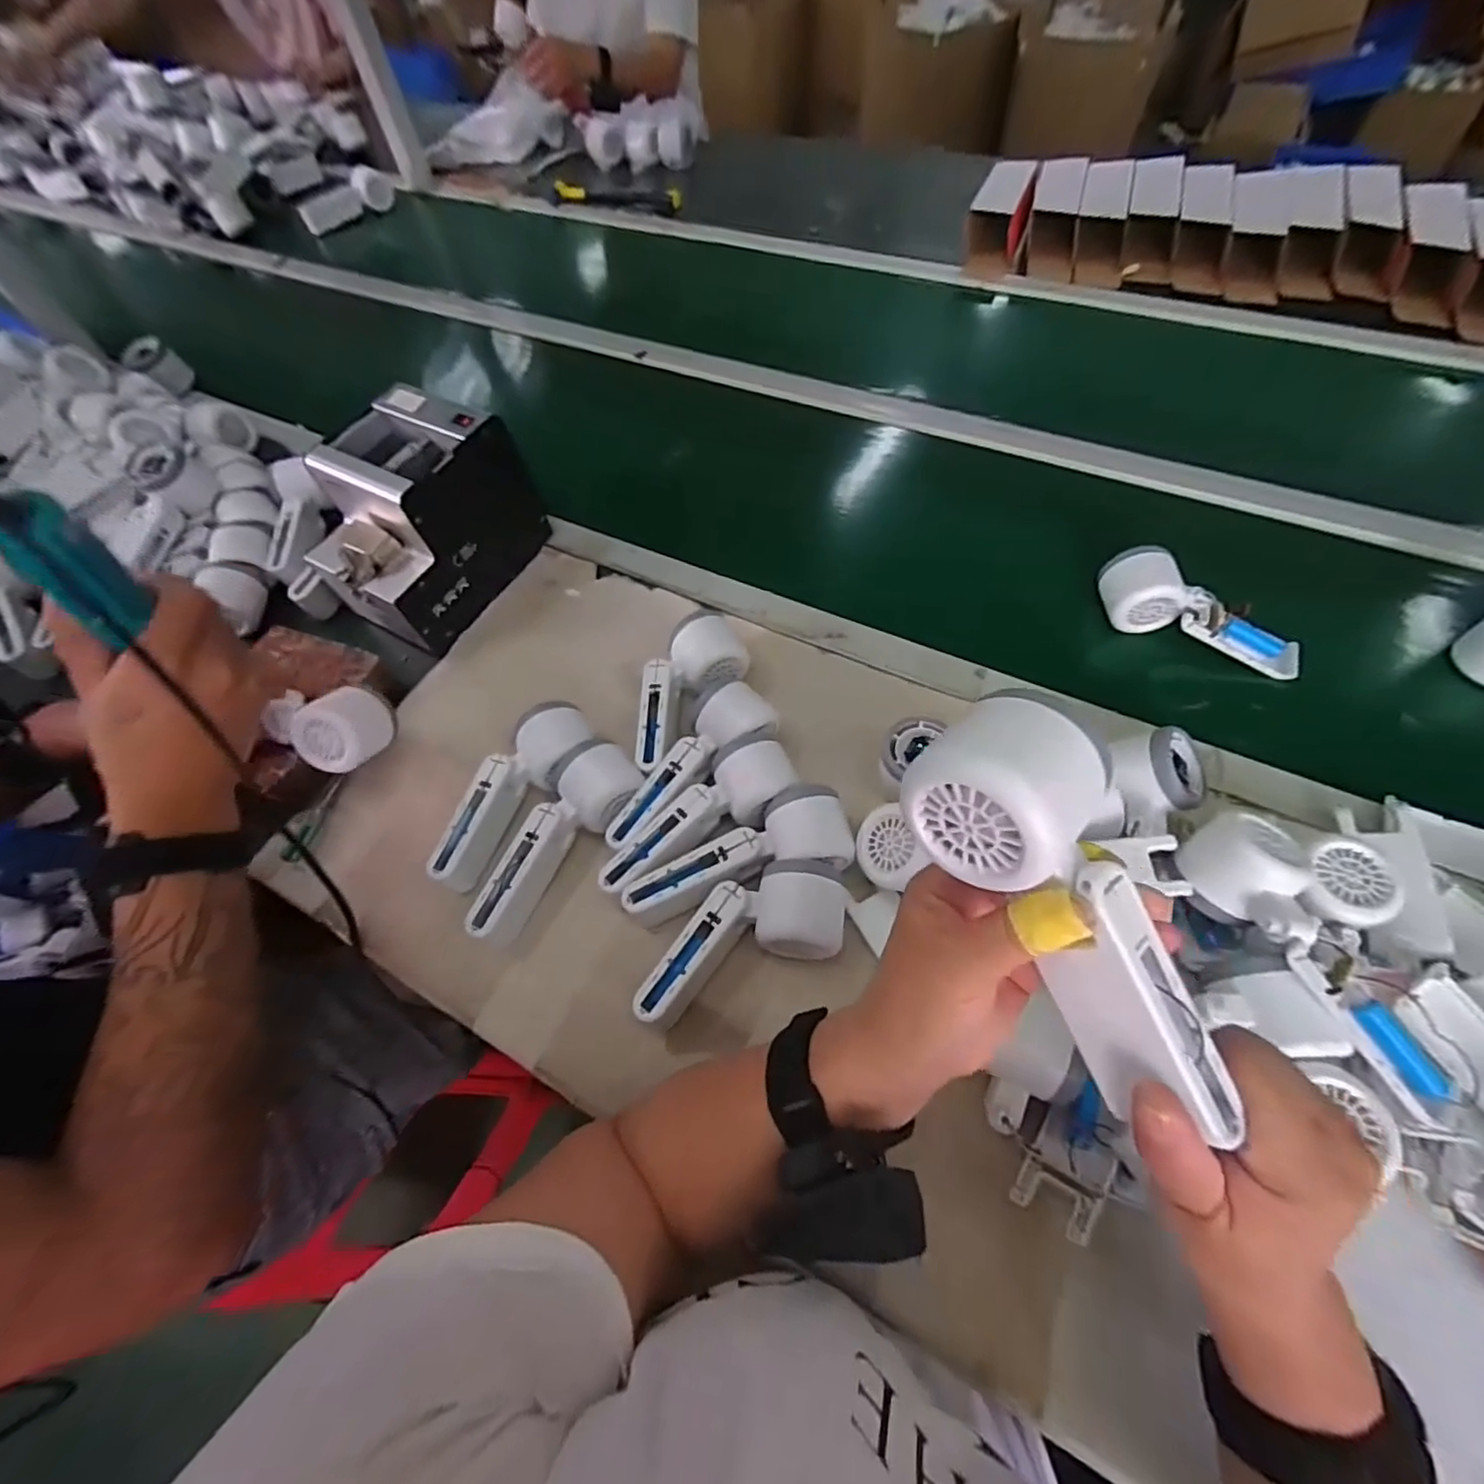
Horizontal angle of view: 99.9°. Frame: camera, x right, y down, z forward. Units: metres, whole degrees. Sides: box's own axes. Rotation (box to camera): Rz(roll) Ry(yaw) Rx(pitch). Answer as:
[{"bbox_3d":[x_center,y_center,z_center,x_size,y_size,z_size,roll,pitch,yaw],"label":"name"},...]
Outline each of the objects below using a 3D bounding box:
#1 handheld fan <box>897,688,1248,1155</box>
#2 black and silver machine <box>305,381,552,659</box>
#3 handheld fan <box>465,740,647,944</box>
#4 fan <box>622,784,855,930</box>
[{"bbox_3d":[0.119,0.061,0.221,0.049,0.053,0.162,-33,96,-18],"label":"handheld fan"},{"bbox_3d":[-0.309,-0.210,0.599,0.130,0.149,0.183,22,63,16],"label":"black and silver machine"},{"bbox_3d":[-0.142,0.075,0.477,0.062,0.053,0.168,28,65,19],"label":"handheld fan"},{"bbox_3d":[-0.003,0.087,0.467,0.169,0.058,0.062,-14,59,-5],"label":"fan"}]

